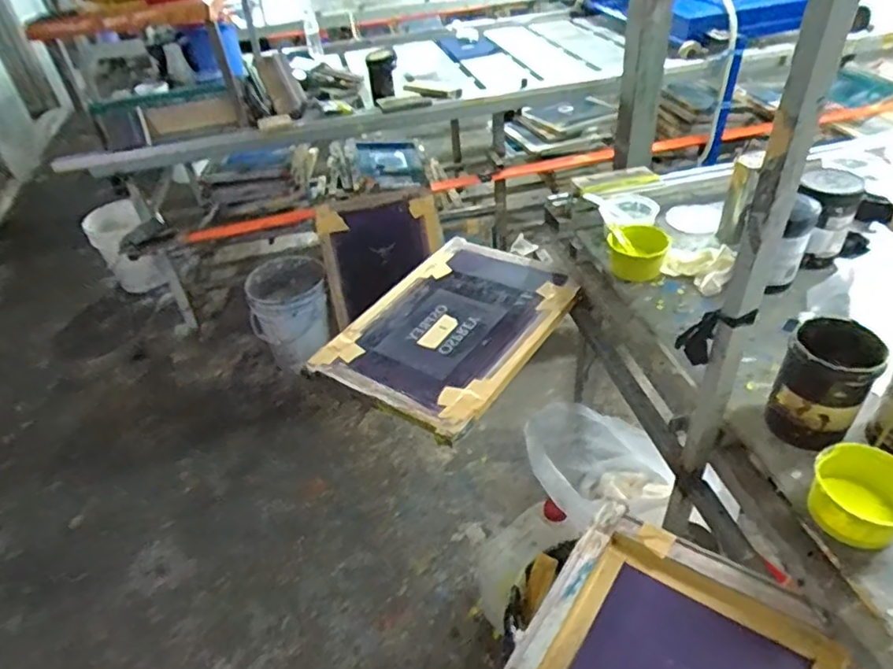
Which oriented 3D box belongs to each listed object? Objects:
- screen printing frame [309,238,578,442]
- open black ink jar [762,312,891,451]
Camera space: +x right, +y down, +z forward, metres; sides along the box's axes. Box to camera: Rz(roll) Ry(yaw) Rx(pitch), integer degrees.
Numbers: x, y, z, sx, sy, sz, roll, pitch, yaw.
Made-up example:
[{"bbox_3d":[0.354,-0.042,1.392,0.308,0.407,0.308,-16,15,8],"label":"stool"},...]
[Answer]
[{"bbox_3d":[0.008,-0.028,1.303,0.417,0.034,0.549,18,47,35],"label":"screen printing frame"},{"bbox_3d":[0.514,0.071,0.796,0.104,0.154,0.111,-5,40,4],"label":"open black ink jar"}]

